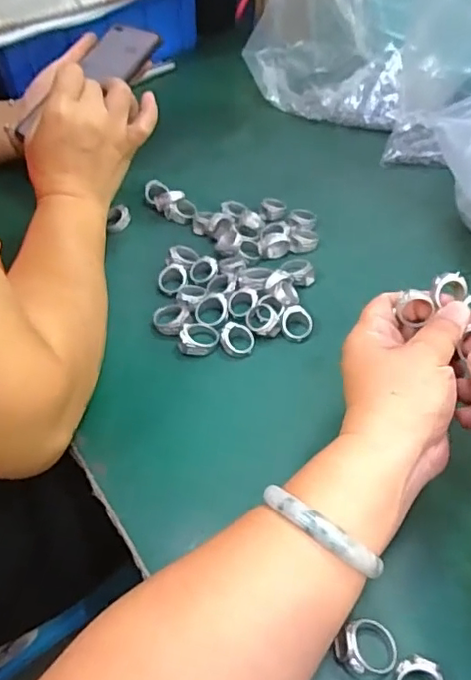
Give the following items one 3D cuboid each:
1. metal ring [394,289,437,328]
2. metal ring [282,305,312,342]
[{"bbox_3d":[0.107,-0.019,0.333,0.022,0.022,0.012,16,51,19],"label":"metal ring"},{"bbox_3d":[0.048,-0.013,0.433,0.027,0.006,0.027,1,78,-6],"label":"metal ring"}]

